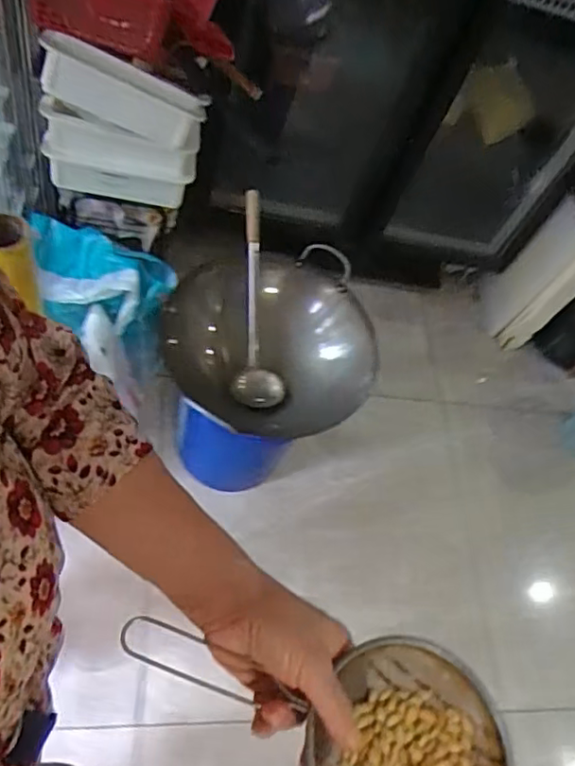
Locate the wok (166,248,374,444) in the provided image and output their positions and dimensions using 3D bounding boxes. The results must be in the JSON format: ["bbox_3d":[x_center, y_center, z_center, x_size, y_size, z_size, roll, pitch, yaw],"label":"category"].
[{"bbox_3d":[-0.033,-0.069,1.204,0.386,0.353,0.160,-9,13,6],"label":"wok"}]

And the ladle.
[{"bbox_3d":[-0.065,-0.166,1.227,0.100,0.114,0.445,-2,86,-8],"label":"ladle"}]

